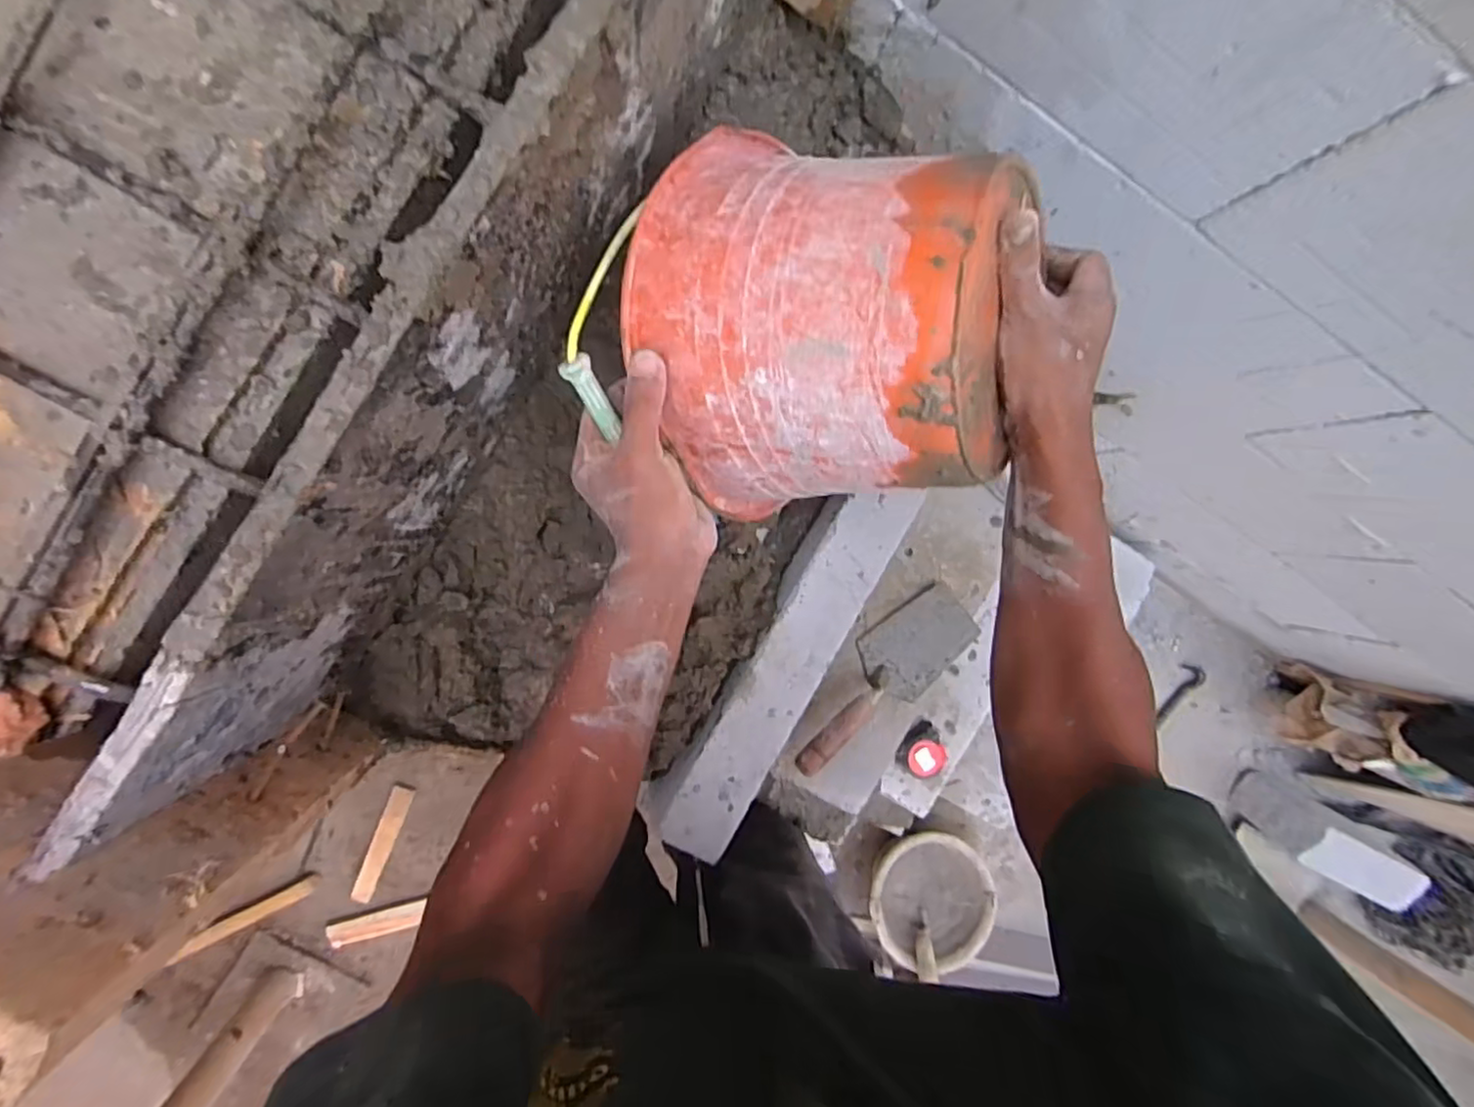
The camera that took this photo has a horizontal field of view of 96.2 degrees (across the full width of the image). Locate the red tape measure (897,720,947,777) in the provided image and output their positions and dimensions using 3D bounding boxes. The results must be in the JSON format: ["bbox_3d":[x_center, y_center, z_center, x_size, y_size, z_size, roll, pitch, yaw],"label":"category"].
[{"bbox_3d":[0.317,0.338,1.123,0.080,0.034,0.077,-37,96,-3],"label":"red tape measure"}]

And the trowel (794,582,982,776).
[{"bbox_3d":[0.184,0.164,0.837,0.286,0.073,0.103,-41,96,-3],"label":"trowel"}]

